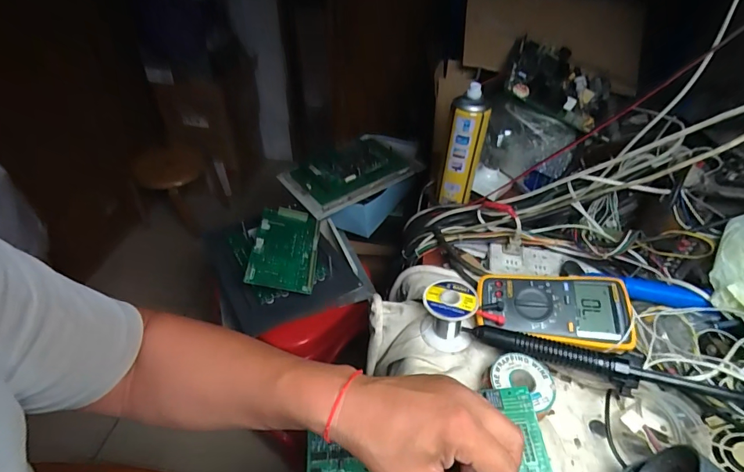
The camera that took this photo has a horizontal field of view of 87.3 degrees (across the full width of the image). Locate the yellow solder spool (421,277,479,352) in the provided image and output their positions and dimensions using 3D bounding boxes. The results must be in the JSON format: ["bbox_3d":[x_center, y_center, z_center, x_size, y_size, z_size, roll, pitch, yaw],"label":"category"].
[{"bbox_3d":[0.094,0.100,0.489,0.064,0.070,0.060,8,42,8],"label":"yellow solder spool"}]

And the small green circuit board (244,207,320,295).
[{"bbox_3d":[-0.165,0.020,0.752,0.115,0.012,0.202,12,48,-13],"label":"small green circuit board"}]

